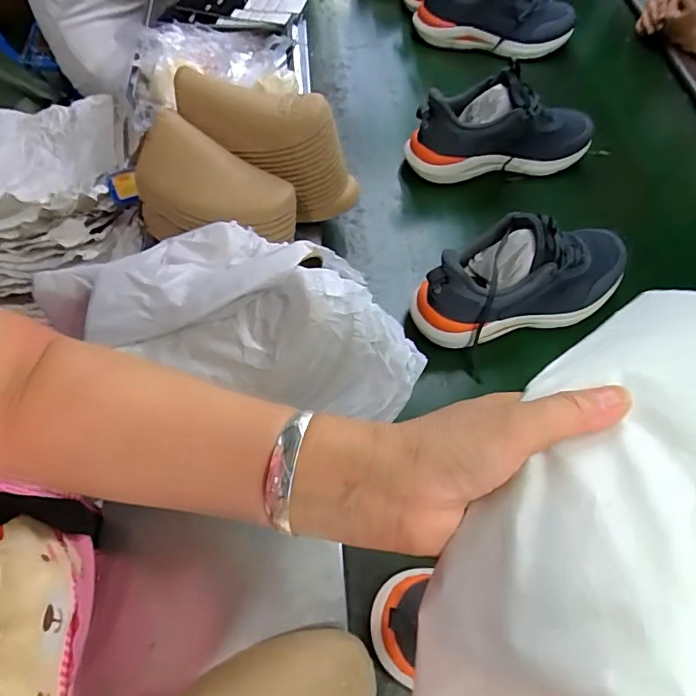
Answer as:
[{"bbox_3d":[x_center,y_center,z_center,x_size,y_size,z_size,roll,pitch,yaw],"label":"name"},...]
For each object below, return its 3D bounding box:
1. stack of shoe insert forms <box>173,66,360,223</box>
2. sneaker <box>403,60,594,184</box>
[{"bbox_3d":[-0.094,-0.265,0.630,0.253,0.120,0.072,30,62,-17],"label":"stack of shoe insert forms"},{"bbox_3d":[0.256,-0.364,0.813,0.315,0.155,0.091,-14,61,-6],"label":"sneaker"}]

